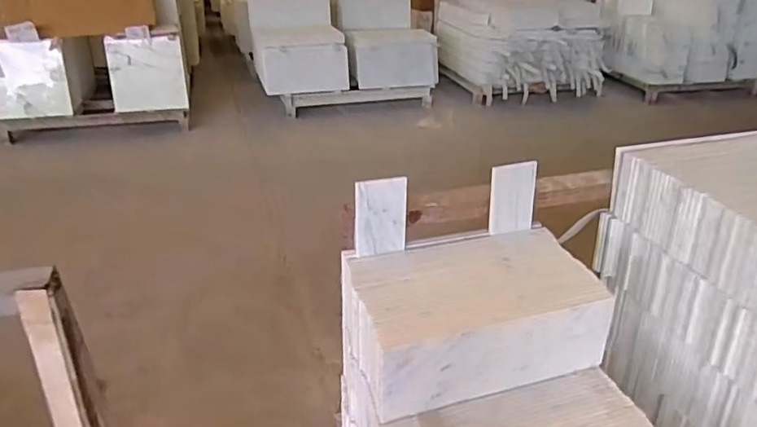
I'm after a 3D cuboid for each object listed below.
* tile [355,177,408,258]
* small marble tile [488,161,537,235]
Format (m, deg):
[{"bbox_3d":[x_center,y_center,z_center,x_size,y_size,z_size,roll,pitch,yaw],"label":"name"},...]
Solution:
[{"bbox_3d":[0.006,0.008,1.063,0.102,0.157,0.012,-8,26,-18],"label":"tile"},{"bbox_3d":[0.283,-0.032,1.147,0.097,0.152,0.016,-4,22,-8],"label":"small marble tile"}]

